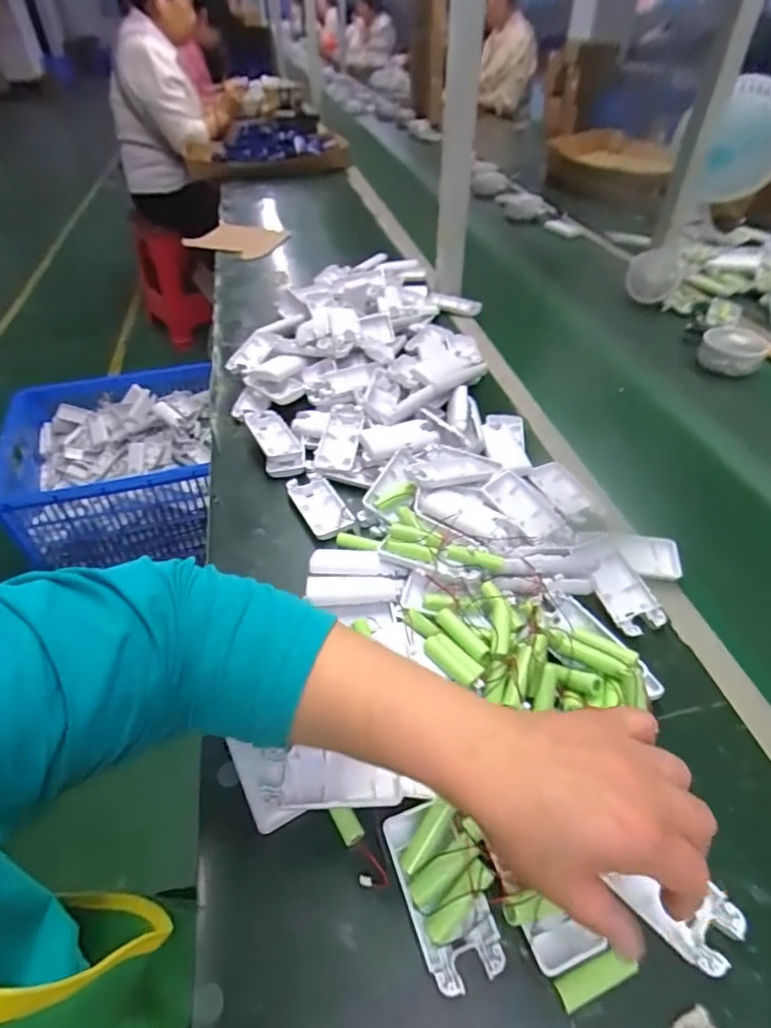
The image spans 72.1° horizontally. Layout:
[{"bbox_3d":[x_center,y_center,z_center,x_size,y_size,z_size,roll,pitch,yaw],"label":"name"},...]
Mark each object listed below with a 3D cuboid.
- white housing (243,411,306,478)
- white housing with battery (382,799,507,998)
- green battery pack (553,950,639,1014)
[{"bbox_3d":[-0.133,-0.087,0.646,0.048,0.028,0.109,-20,47,-18],"label":"white housing"},{"bbox_3d":[0.037,0.231,0.329,0.050,0.025,0.095,-15,45,-14],"label":"white housing with battery"},{"bbox_3d":[0.120,0.265,0.303,0.048,0.008,0.015,-16,46,-15],"label":"green battery pack"}]

